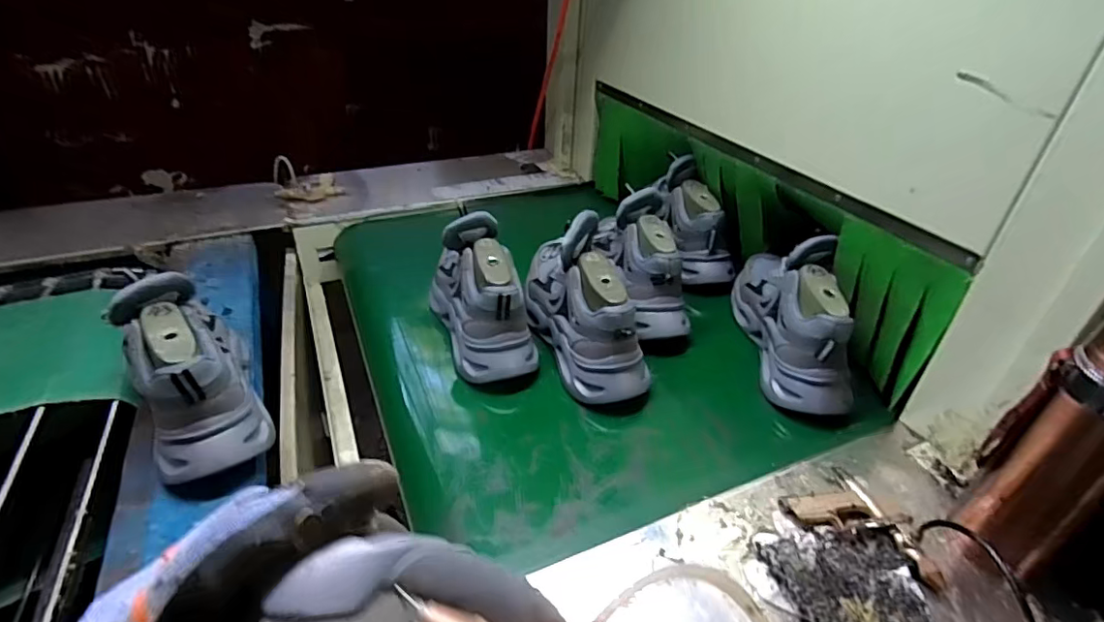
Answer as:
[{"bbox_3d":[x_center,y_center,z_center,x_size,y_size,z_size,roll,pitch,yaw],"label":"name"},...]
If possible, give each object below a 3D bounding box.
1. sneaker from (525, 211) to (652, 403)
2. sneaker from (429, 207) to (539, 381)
[{"bbox_3d":[0.042,-0.024,0.722,0.092,0.166,0.256,-9,37,-17],"label":"sneaker"},{"bbox_3d":[-0.099,-0.020,0.748,0.097,0.169,0.234,-11,38,-19],"label":"sneaker"}]

